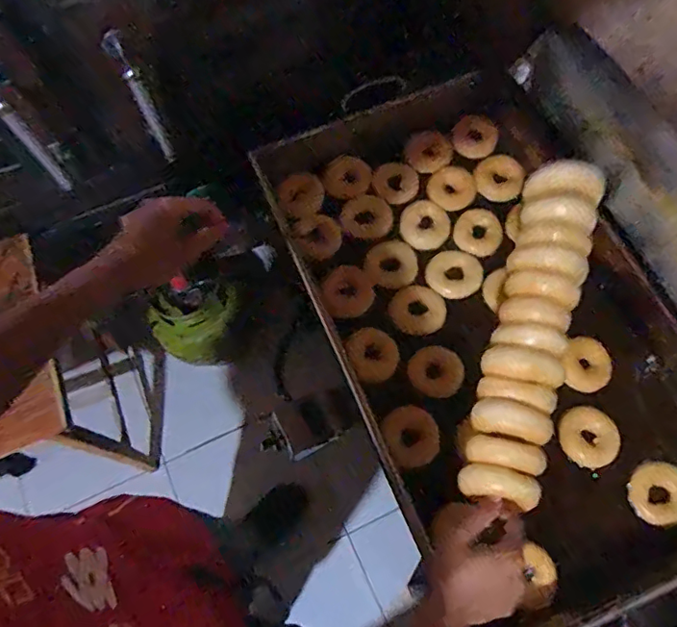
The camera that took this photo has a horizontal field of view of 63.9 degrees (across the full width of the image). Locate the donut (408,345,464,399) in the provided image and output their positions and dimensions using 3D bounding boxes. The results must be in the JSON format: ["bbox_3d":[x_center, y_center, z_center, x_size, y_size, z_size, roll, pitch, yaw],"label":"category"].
[{"bbox_3d":[0.159,0.093,0.880,0.087,0.022,0.077,17,69,7],"label":"donut"}]

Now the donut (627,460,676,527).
[{"bbox_3d":[0.474,0.263,0.794,0.083,0.034,0.091,-6,69,-2],"label":"donut"}]

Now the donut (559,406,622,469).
[{"bbox_3d":[0.383,0.189,0.831,0.084,0.021,0.088,0,68,0],"label":"donut"}]

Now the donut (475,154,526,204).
[{"bbox_3d":[0.298,-0.251,1.002,0.085,0.032,0.092,0,68,0],"label":"donut"}]

